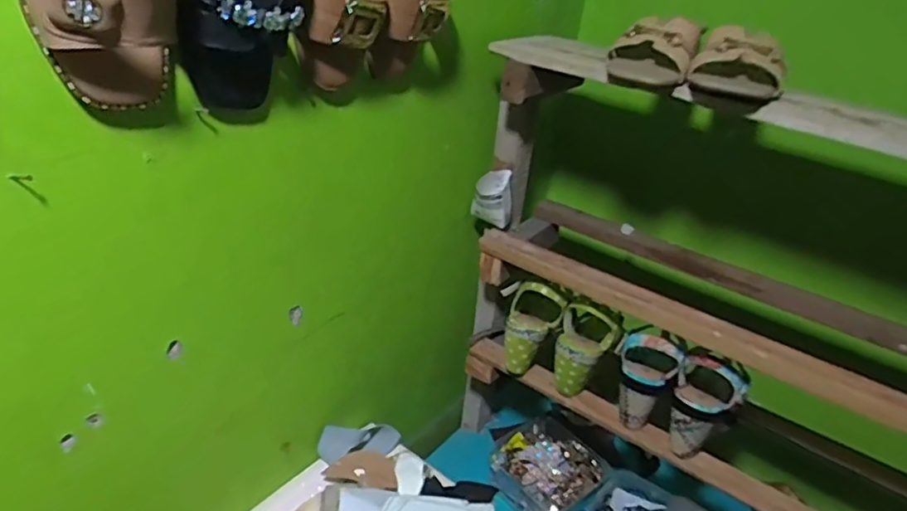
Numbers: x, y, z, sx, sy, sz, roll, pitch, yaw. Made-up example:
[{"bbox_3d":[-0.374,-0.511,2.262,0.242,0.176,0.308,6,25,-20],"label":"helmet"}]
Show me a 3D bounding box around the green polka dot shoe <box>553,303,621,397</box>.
[{"bbox_3d":[0.189,0.134,0.852,0.080,0.128,0.074,15,29,14],"label":"green polka dot shoe"}]

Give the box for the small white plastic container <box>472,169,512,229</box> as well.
[{"bbox_3d":[0.059,-0.086,0.882,0.055,0.081,0.043,10,29,5],"label":"small white plastic container"}]

